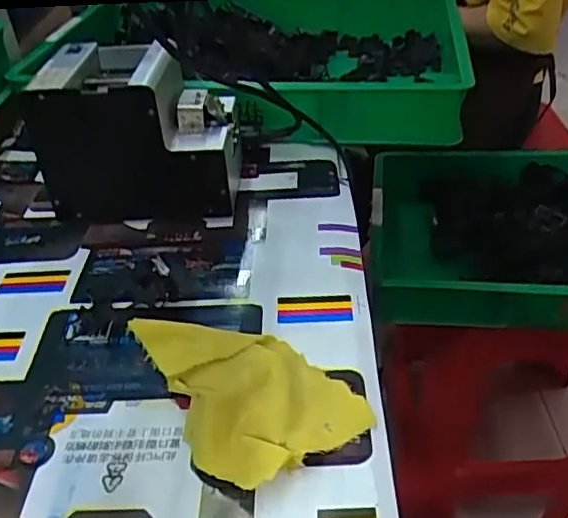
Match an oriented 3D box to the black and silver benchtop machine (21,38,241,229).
[{"bbox_3d":[-0.138,-0.111,0.621,0.176,0.159,0.111,3,39,11],"label":"black and silver benchtop machine"}]

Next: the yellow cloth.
[{"bbox_3d":[-0.025,0.086,0.465,0.119,0.020,0.162,-20,40,-18],"label":"yellow cloth"}]

